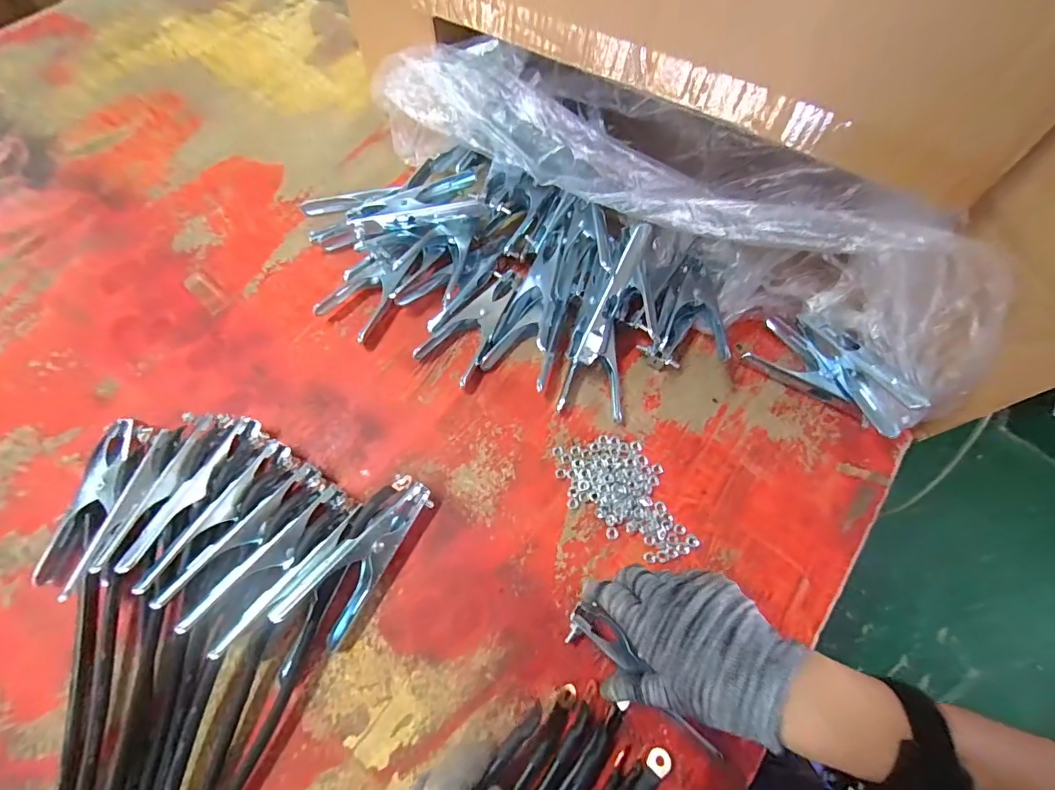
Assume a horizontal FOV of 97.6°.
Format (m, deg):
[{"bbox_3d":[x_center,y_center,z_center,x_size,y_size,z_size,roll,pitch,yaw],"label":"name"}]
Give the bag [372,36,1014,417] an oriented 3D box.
[{"bbox_3d":[0.132,-0.184,0.445,0.568,0.163,0.134,32,70,11],"label":"bag"}]

